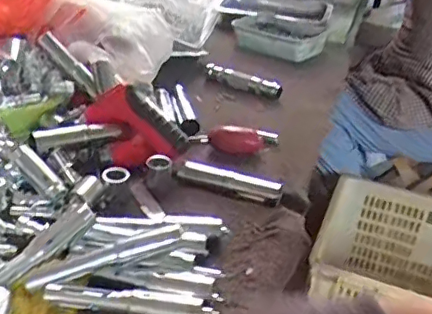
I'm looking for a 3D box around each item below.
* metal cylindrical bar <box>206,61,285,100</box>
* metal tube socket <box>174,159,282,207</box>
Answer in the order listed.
[{"bbox_3d":[0.045,-0.128,0.932,0.147,0.026,0.020,22,34,28],"label":"metal cylindrical bar"},{"bbox_3d":[0.013,0.027,0.663,0.128,0.022,0.028,12,30,13],"label":"metal tube socket"}]

